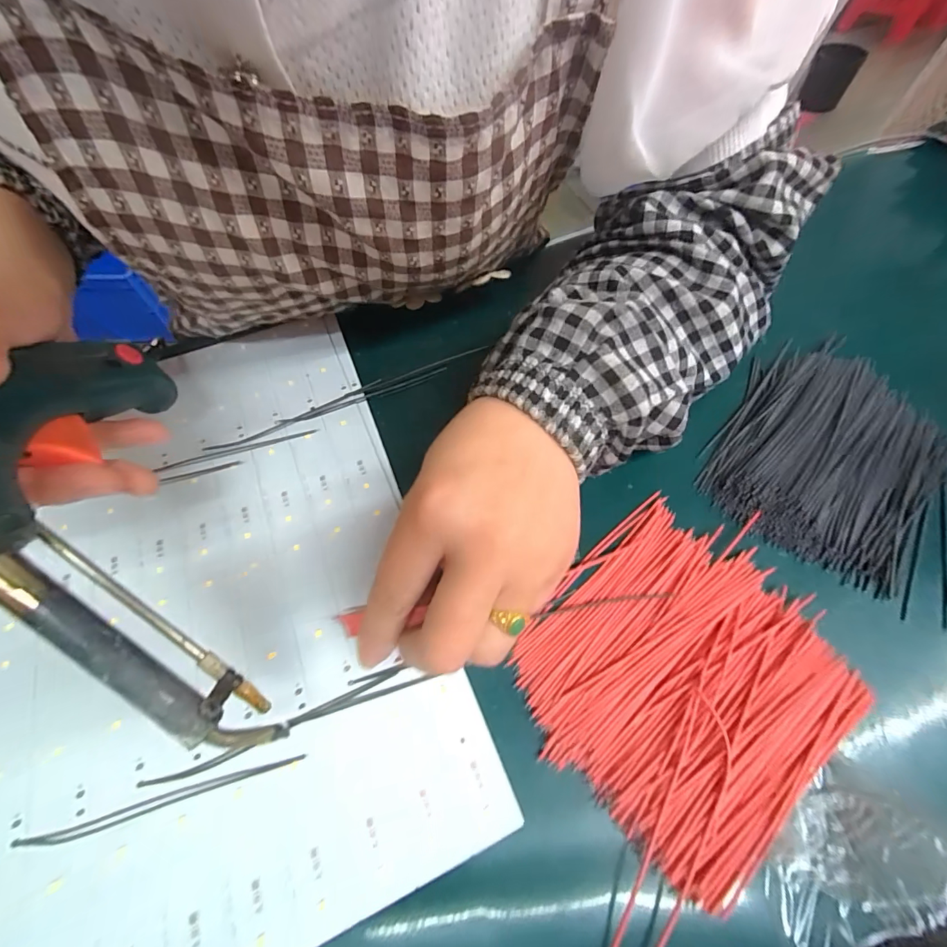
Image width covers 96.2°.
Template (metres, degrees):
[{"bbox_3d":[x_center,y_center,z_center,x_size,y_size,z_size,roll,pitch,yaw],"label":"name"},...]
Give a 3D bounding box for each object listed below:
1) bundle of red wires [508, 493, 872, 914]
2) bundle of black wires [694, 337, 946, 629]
[{"bbox_3d":[0.093,0.084,0.191,0.130,0.013,0.118,-35,63,-18],"label":"bundle of red wires"},{"bbox_3d":[0.211,-0.009,0.235,0.129,0.012,0.136,32,64,20],"label":"bundle of black wires"}]

